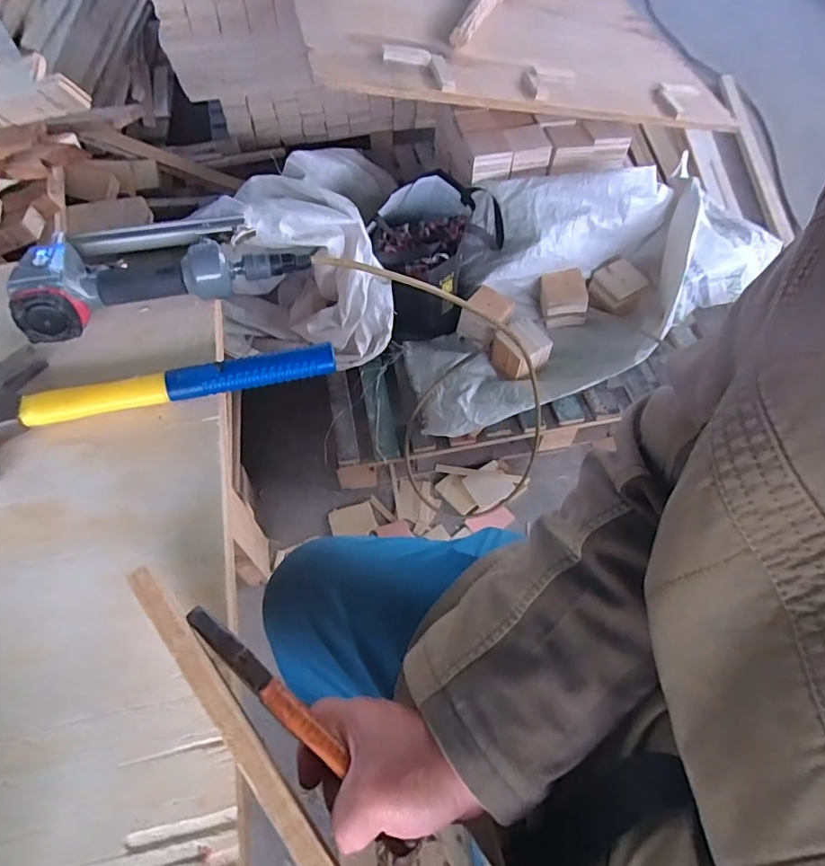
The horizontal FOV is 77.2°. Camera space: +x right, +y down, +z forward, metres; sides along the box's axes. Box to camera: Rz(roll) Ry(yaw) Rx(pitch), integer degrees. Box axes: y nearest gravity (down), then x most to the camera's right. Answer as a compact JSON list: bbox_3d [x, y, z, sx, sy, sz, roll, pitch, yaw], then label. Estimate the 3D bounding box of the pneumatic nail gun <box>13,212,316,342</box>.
[{"bbox_3d":[-0.275,-0.198,0.559,0.278,0.069,0.141,-23,63,-13],"label":"pneumatic nail gun"}]

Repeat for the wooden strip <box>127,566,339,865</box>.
[{"bbox_3d":[-0.098,0.188,0.307,0.017,0.009,0.255,-35,76,-18],"label":"wooden strip"}]

